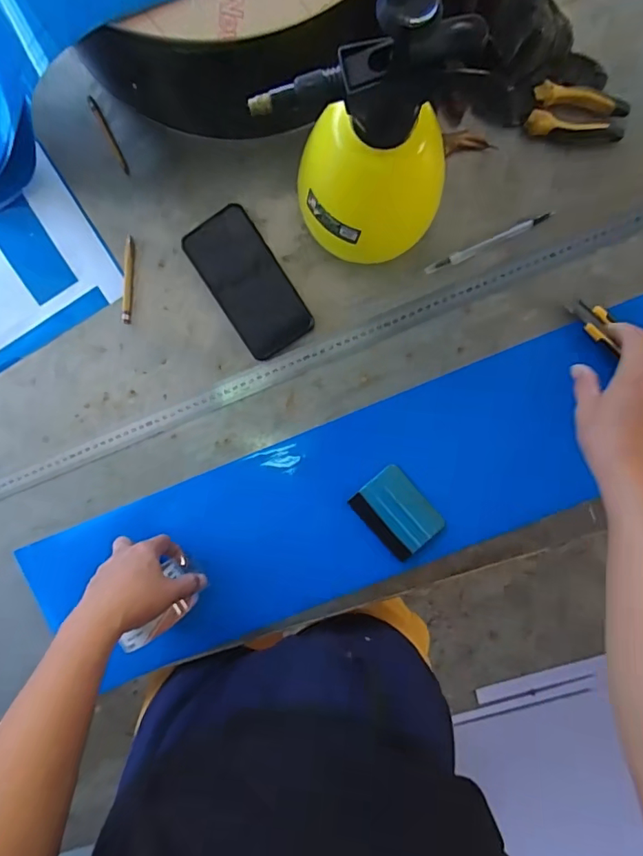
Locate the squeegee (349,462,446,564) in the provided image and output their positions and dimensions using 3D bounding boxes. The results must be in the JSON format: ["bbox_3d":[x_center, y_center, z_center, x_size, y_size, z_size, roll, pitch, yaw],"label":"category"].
[{"bbox_3d":[0.089,0.099,0.591,0.071,0.010,0.098,-41,94,2],"label":"squeegee"}]

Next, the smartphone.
[{"bbox_3d":[-0.082,-0.163,0.568,0.080,0.008,0.162,-33,93,4],"label":"smartphone"}]

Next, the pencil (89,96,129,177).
[{"bbox_3d":[-0.239,-0.329,0.568,0.010,0.005,0.089,-26,93,3],"label":"pencil"}]

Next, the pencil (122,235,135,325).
[{"bbox_3d":[-0.220,-0.168,0.576,0.011,0.006,0.097,4,94,1],"label":"pencil"}]

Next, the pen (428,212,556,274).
[{"bbox_3d":[0.187,-0.206,0.562,0.152,0.006,0.011,-24,93,3],"label":"pen"}]

